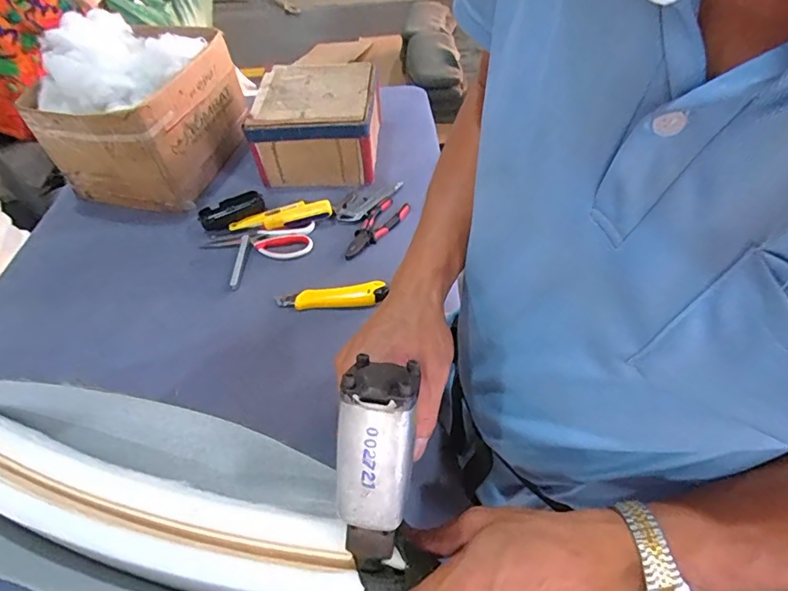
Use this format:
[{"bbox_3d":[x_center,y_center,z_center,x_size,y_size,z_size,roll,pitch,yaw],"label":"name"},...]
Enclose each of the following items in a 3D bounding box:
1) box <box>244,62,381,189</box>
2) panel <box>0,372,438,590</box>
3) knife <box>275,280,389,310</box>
[{"bbox_3d":[-0.140,-0.319,0.891,0.208,0.135,0.223,2,50,6],"label":"box"},{"bbox_3d":[-0.176,0.144,0.334,0.379,0.062,0.136,14,52,11],"label":"panel"},{"bbox_3d":[-0.093,0.001,0.694,0.159,0.014,0.036,-5,50,0],"label":"knife"}]

